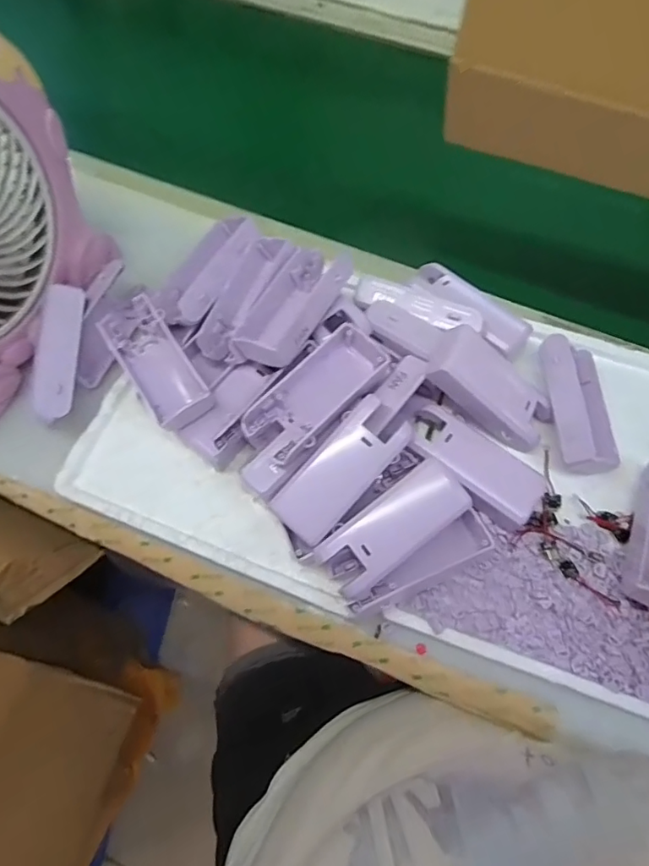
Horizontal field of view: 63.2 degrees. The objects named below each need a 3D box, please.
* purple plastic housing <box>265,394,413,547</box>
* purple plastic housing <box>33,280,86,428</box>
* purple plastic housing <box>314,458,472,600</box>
[{"bbox_3d":[0.011,0.024,0.364,0.045,0.018,0.103,43,92,15],"label":"purple plastic housing"},{"bbox_3d":[-0.210,-0.064,0.419,0.025,0.015,0.109,3,81,1],"label":"purple plastic housing"},{"bbox_3d":[0.047,0.063,0.356,0.103,0.018,0.043,-35,72,-13],"label":"purple plastic housing"}]

